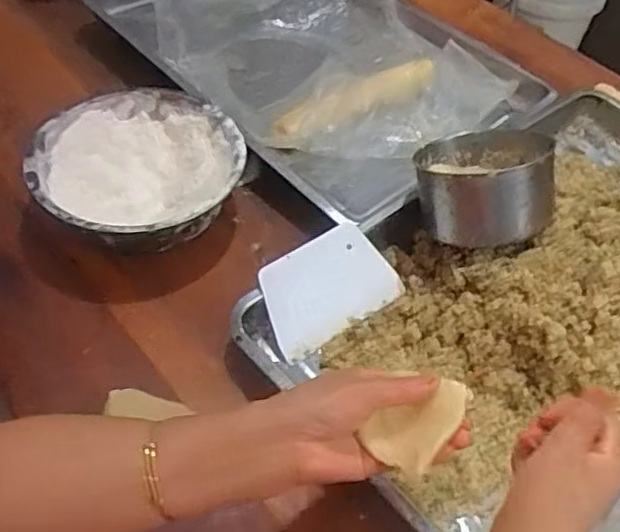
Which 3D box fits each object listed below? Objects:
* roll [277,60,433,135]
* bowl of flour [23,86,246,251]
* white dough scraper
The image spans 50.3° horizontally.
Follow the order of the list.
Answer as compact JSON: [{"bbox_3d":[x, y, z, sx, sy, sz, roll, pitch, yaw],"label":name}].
[{"bbox_3d":[0.070,-0.228,0.875,0.266,0.045,0.064,-29,58,-25],"label":"roll"},{"bbox_3d":[-0.186,-0.097,0.737,0.219,0.078,0.221,-2,51,-7],"label":"bowl of flour"},{"bbox_3d":[0.019,0.020,0.673,0.148,0.008,0.094,-30,93,-24],"label":"white dough scraper"}]

